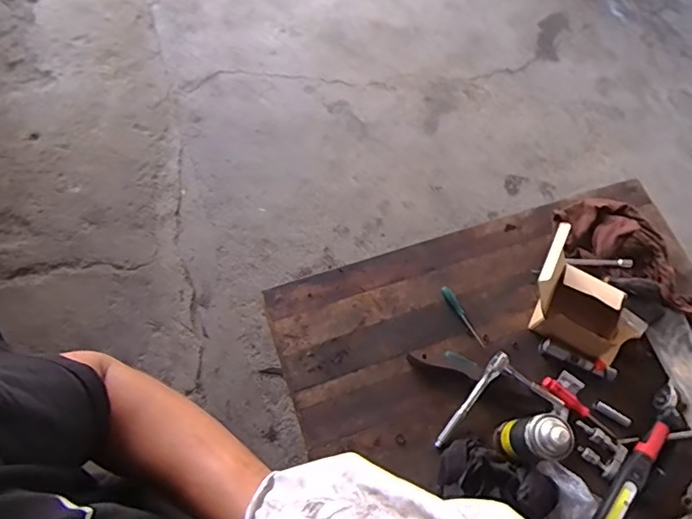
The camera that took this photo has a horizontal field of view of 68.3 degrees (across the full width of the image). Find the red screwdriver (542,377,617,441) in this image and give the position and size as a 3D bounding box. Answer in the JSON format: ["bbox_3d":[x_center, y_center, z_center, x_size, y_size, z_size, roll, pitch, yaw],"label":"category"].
[{"bbox_3d":[0.414,0.265,0.902,0.154,0.020,0.028,40,67,9],"label":"red screwdriver"}]

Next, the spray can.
[{"bbox_3d":[0.293,0.284,0.799,0.072,0.158,0.070,3,66,-7],"label":"spray can"}]

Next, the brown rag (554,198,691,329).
[{"bbox_3d":[0.590,0.008,1.014,0.168,0.045,0.368,-39,77,-21],"label":"brown rag"}]

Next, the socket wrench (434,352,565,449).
[{"bbox_3d":[0.266,0.274,0.869,0.144,0.047,0.196,39,67,9],"label":"socket wrench"}]

